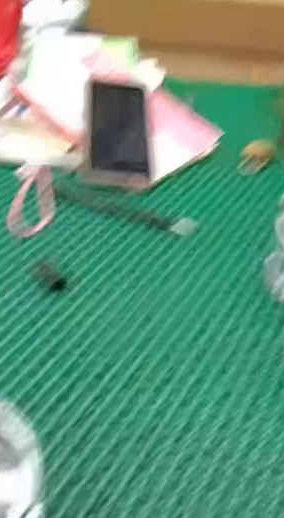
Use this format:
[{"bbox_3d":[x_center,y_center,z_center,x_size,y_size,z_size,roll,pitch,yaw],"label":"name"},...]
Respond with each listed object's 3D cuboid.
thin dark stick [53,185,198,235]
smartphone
[{"bbox_3d":[-0.019,-0.050,0.603,0.146,0.008,0.026,14,37,11],"label":"thin dark stick"},{"bbox_3d":[-0.025,-0.141,0.674,0.070,0.010,0.158,7,57,-13],"label":"smartphone"}]

